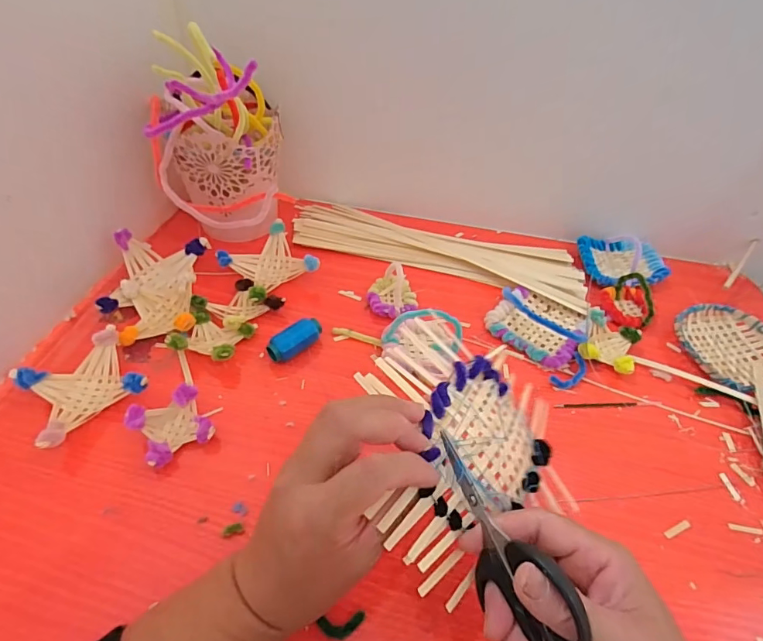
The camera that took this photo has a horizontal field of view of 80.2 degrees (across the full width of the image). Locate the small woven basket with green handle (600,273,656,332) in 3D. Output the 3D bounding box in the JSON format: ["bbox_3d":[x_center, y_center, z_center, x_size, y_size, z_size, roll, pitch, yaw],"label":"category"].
[{"bbox_3d":[0.274,-0.024,0.495,0.058,0.036,0.071,-7,50,-11],"label":"small woven basket with green handle"}]

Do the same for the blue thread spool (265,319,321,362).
[{"bbox_3d":[-0.084,0.022,0.442,0.025,0.028,0.058,36,55,24],"label":"blue thread spool"}]

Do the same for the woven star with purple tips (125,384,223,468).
[{"bbox_3d":[-0.167,0.085,0.371,0.060,0.031,0.050,-29,57,-27],"label":"woven star with purple tips"}]

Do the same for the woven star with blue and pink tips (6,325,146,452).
[{"bbox_3d":[-0.249,0.057,0.383,0.081,0.035,0.079,-32,58,-28],"label":"woven star with blue and pink tips"}]

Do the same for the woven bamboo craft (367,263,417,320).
[{"bbox_3d":[0.013,-0.034,0.487,0.053,0.034,0.058,7,49,1],"label":"woven bamboo craft"}]

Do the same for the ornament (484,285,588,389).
[{"bbox_3d":[0.168,-0.002,0.464,0.108,0.048,0.107,27,52,18],"label":"ornament"}]

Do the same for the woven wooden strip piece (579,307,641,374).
[{"bbox_3d":[0.231,0.024,0.460,0.051,0.025,0.062,23,51,15],"label":"woven wooden strip piece"}]

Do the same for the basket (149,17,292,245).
[{"bbox_3d":[-0.165,-0.166,0.470,0.126,0.207,0.116,-10,50,-14],"label":"basket"}]

